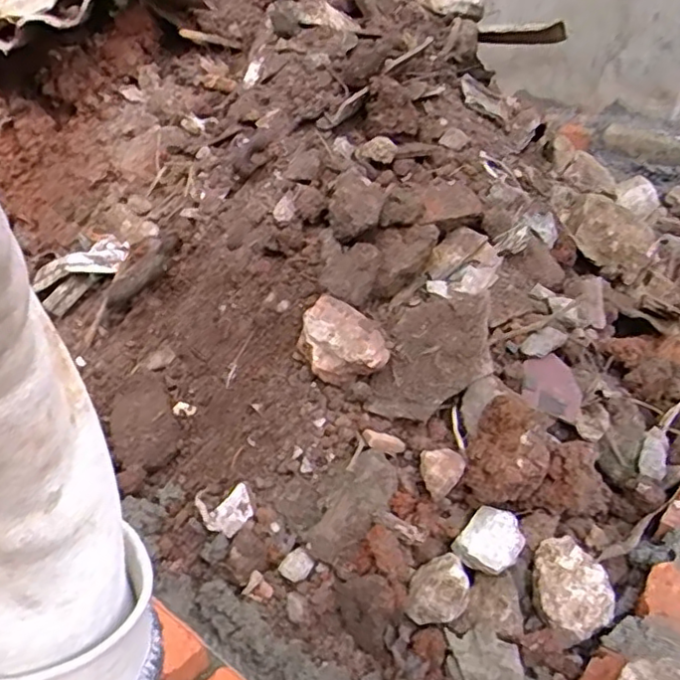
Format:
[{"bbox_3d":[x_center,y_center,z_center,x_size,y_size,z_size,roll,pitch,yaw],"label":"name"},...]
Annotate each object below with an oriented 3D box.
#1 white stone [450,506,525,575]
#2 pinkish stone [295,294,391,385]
[{"bbox_3d":[0.114,0.151,0.482,0.042,0.019,0.049,23,41,34],"label":"white stone"},{"bbox_3d":[0.002,-0.002,0.561,0.076,0.048,0.063,-3,33,-1],"label":"pinkish stone"}]

